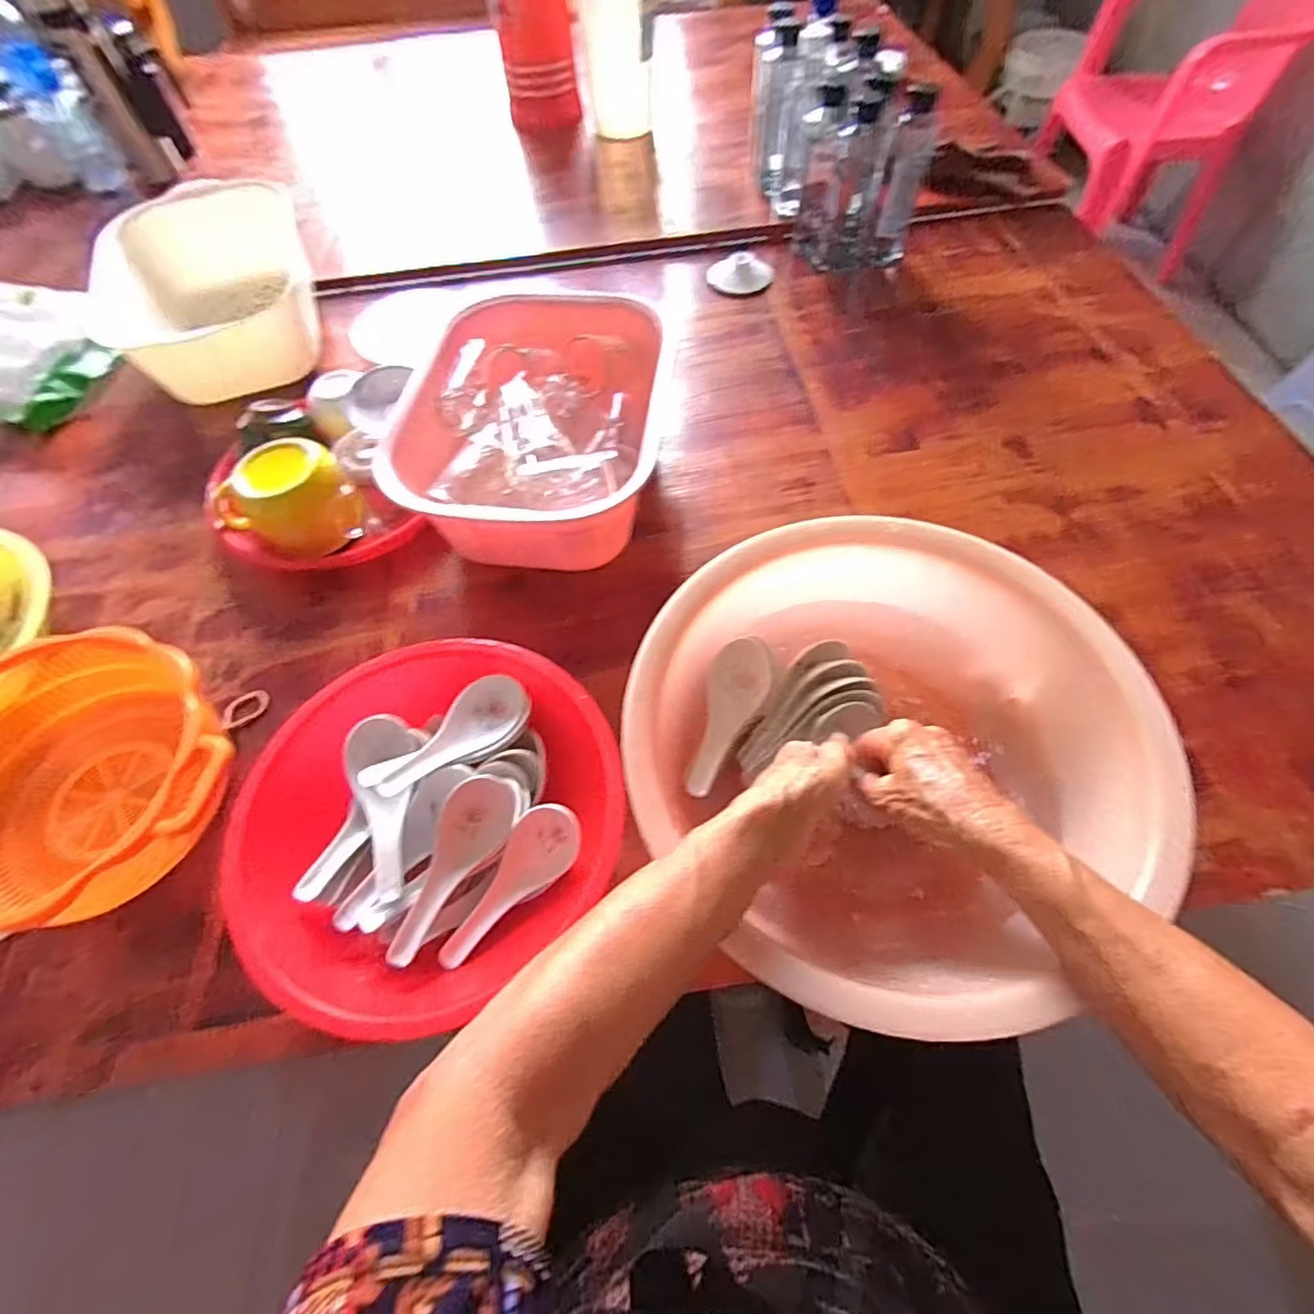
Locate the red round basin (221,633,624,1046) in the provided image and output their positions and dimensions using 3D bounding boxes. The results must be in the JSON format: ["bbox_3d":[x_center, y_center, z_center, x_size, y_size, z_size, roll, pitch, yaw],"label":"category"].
[{"bbox_3d":[-0.157,0.110,0.432,0.246,0.084,0.236,-1,61,2],"label":"red round basin"}]

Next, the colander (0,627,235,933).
[{"bbox_3d":[-0.429,0.098,0.465,0.249,0.104,0.217,3,61,4],"label":"colander"}]

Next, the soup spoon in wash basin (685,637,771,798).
[{"bbox_3d":[0.055,0.047,0.457,0.044,0.032,0.126,11,62,9],"label":"soup spoon in wash basin"}]

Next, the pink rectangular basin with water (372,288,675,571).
[{"bbox_3d":[-0.116,-0.208,0.582,0.227,0.122,0.266,1,61,3],"label":"pink rectangular basin with water"}]

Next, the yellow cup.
[{"bbox_3d":[-0.354,-0.150,0.576,0.110,0.074,0.115,-1,61,2],"label":"yellow cup"}]

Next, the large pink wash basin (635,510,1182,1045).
[{"bbox_3d":[0.142,0.061,0.425,0.312,0.110,0.300,-1,61,2],"label":"large pink wash basin"}]

